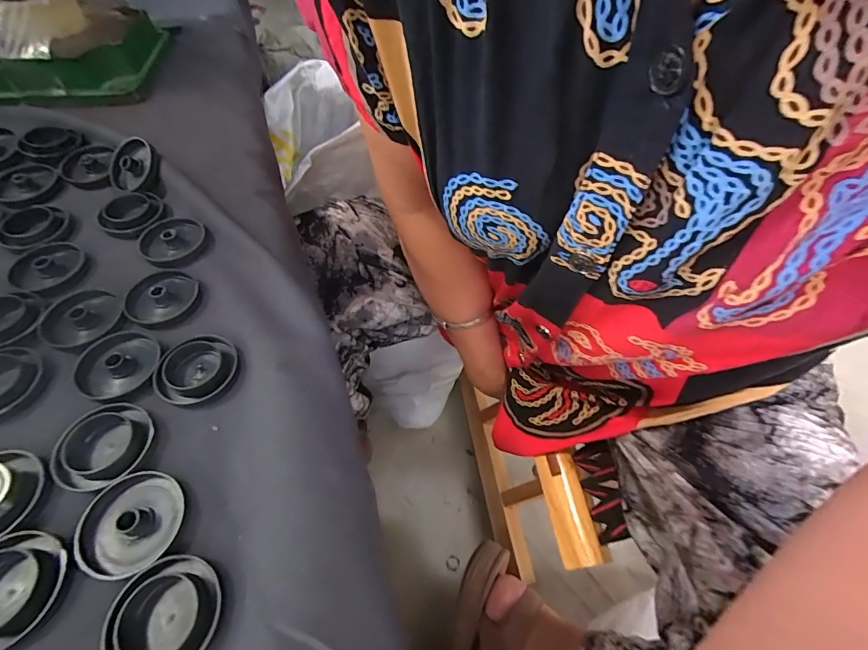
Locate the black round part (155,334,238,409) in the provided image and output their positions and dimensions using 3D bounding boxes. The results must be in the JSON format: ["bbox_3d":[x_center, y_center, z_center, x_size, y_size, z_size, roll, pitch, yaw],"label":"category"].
[{"bbox_3d":[-0.101,0.020,0.174,0.033,0.009,0.031,2,55,-2],"label":"black round part"}]

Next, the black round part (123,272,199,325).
[{"bbox_3d":[-0.133,-0.013,0.197,0.032,0.011,0.030,2,55,-2],"label":"black round part"}]

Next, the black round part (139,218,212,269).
[{"bbox_3d":[-0.141,-0.045,0.218,0.038,0.008,0.032,31,59,17],"label":"black round part"}]

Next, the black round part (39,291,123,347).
[{"bbox_3d":[-0.164,-0.003,0.188,0.034,0.007,0.032,2,55,-2],"label":"black round part"}]

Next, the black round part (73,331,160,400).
[{"bbox_3d":[-0.138,0.017,0.175,0.032,0.008,0.030,2,55,-2],"label":"black round part"}]

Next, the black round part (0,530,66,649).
[{"bbox_3d":[-0.137,0.085,0.129,0.026,0.013,0.033,6,55,0],"label":"black round part"}]

